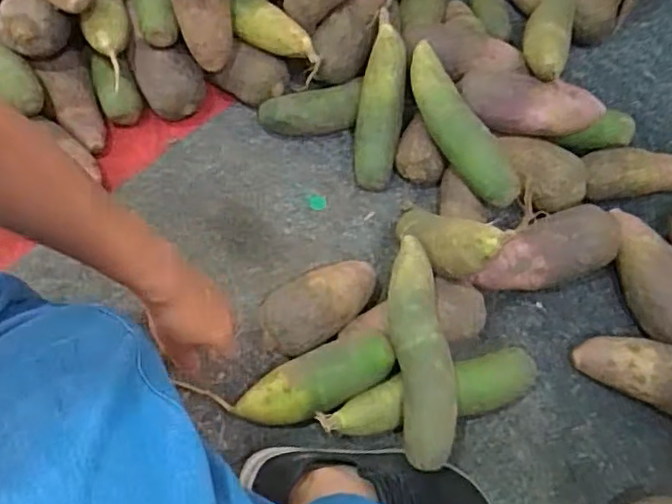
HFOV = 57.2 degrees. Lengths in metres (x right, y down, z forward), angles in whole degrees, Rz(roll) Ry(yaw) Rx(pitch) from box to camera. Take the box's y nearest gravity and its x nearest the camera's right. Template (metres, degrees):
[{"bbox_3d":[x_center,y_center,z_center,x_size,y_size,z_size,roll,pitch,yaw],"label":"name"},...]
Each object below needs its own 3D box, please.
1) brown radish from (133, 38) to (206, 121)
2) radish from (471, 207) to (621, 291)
[{"bbox_3d":[-0.213,-0.213,0.793,0.090,0.085,0.066,1,65,0],"label":"brown radish"},{"bbox_3d":[0.237,0.005,0.704,0.172,0.056,0.072,-23,67,2],"label":"radish"}]

